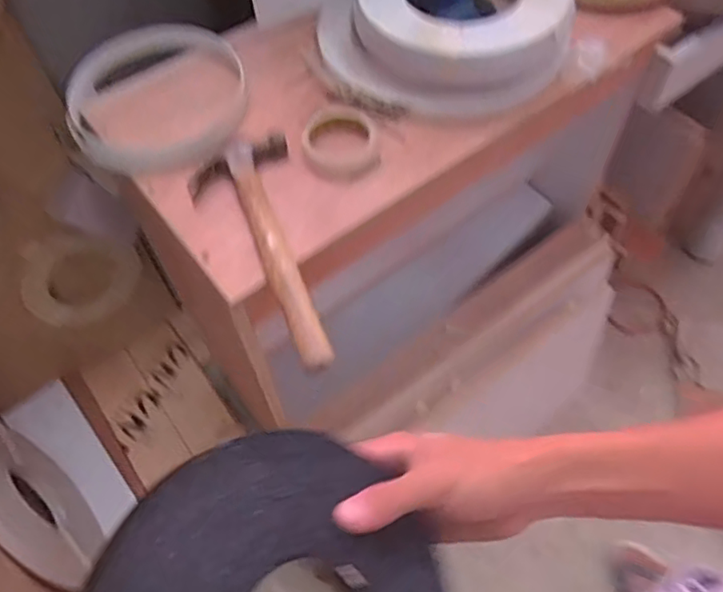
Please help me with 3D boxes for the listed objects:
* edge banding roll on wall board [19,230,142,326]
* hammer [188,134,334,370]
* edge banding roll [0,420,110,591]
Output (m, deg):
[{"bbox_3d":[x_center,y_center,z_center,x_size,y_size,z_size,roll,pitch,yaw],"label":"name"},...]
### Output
[{"bbox_3d":[-0.621,-0.032,1.358,0.246,0.280,0.029,-31,62,-16],"label":"edge banding roll on wall board"},{"bbox_3d":[-0.109,-0.052,0.671,0.120,0.024,0.316,-16,59,-8],"label":"hammer"},{"bbox_3d":[-0.647,0.385,1.187,0.024,0.400,0.369,-43,99,-8],"label":"edge banding roll"}]

